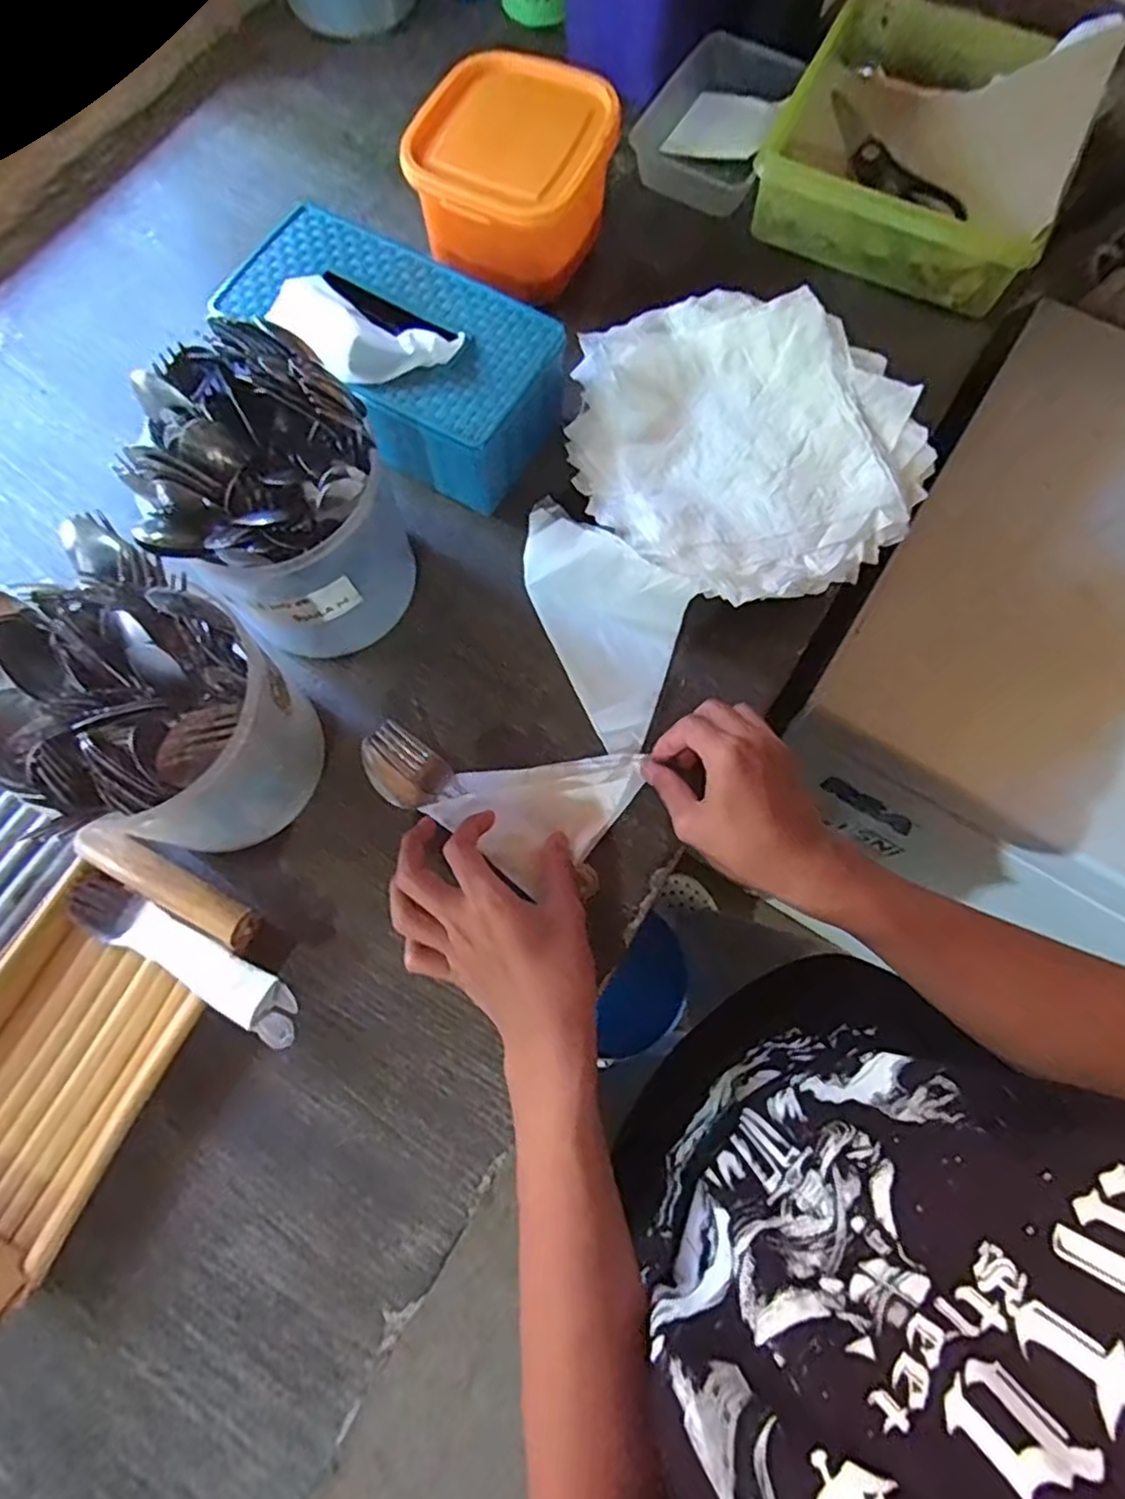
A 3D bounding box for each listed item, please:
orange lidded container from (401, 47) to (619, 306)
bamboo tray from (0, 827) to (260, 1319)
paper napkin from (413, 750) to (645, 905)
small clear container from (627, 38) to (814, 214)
[{"bbox_3d":[-0.045,-0.466,0.578,0.135,0.113,0.142,29,76,8],"label":"orange lidded container"},{"bbox_3d":[-0.304,0.180,0.427,0.124,0.040,0.244,26,74,6],"label":"bamboo tray"},{"bbox_3d":[-0.016,0.031,0.487,0.104,0.013,0.116,38,76,9],"label":"paper napkin"},{"bbox_3d":[0.136,-0.578,0.642,0.120,0.060,0.157,25,76,7],"label":"small clear container"}]

